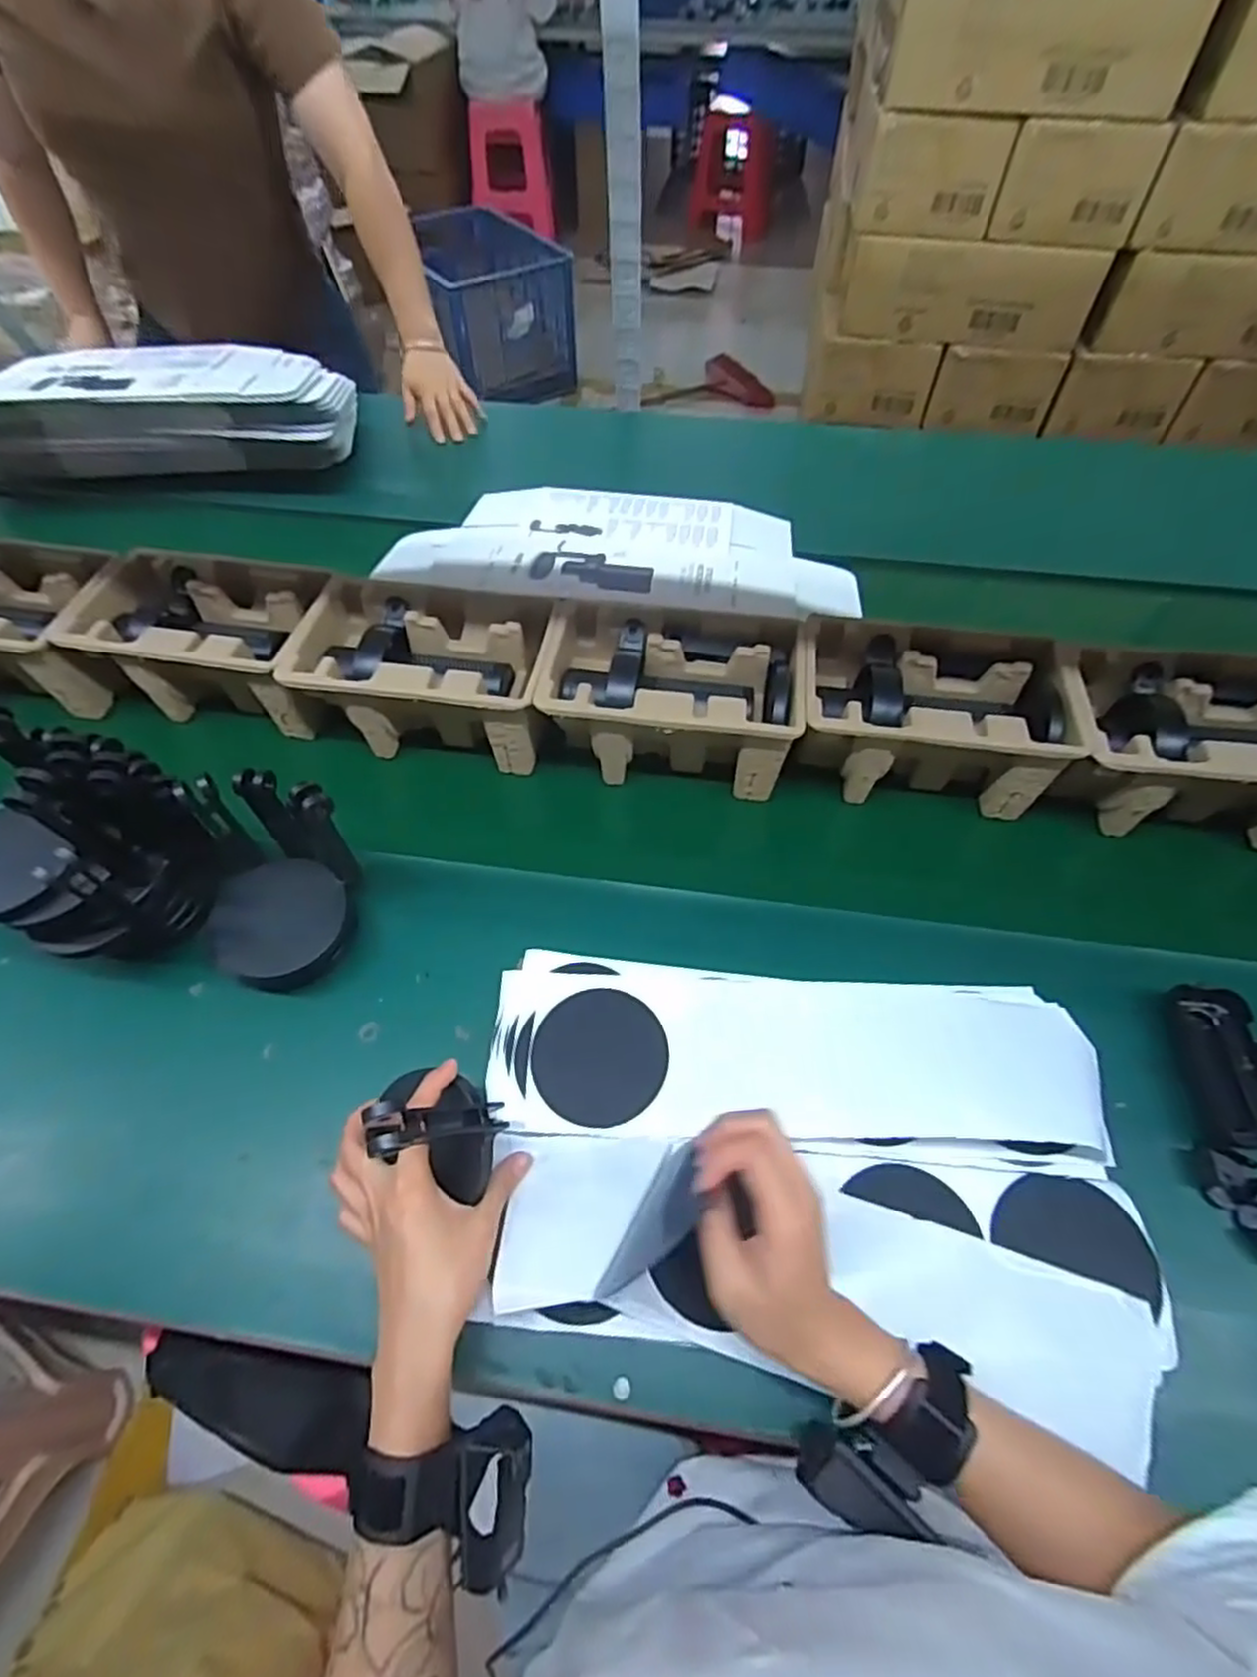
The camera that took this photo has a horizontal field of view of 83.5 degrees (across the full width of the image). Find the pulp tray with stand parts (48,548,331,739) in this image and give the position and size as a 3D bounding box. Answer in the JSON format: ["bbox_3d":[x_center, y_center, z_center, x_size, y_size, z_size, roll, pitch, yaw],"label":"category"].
[{"bbox_3d":[-0.398,-0.191,0.697,0.239,0.096,0.146,12,55,6],"label":"pulp tray with stand parts"}]

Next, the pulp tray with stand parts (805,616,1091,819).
[{"bbox_3d":[0.261,-0.107,0.632,0.221,0.096,0.140,4,55,0],"label":"pulp tray with stand parts"}]

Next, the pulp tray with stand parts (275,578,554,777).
[{"bbox_3d":[-0.189,-0.154,0.669,0.225,0.098,0.145,7,55,2],"label":"pulp tray with stand parts"}]

